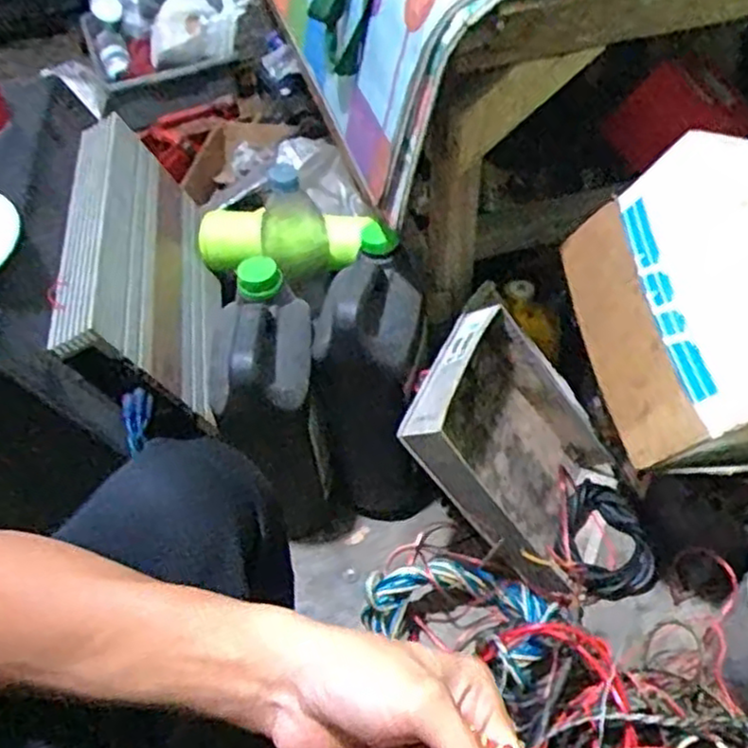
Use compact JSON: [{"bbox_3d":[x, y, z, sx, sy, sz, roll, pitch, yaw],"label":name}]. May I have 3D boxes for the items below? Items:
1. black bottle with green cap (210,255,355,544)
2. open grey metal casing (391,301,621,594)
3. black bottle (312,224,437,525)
[{"bbox_3d":[-0.118,0.047,0.889,0.121,0.332,0.180,-12,50,-5],"label":"black bottle with green cap"},{"bbox_3d":[0.184,0.085,0.875,0.060,0.329,0.259,-9,37,44],"label":"open grey metal casing"},{"bbox_3d":[0.000,0.016,0.892,0.128,0.318,0.207,-6,50,0],"label":"black bottle"}]

